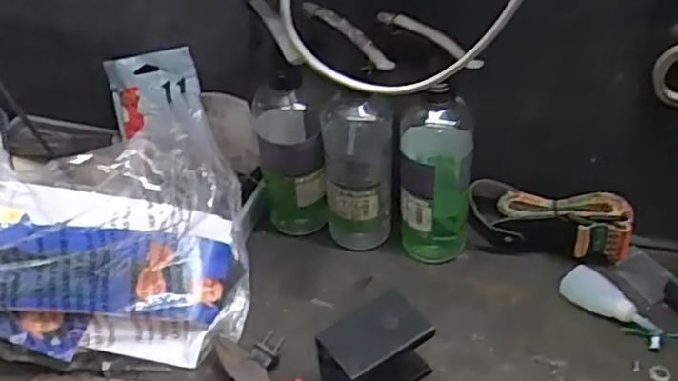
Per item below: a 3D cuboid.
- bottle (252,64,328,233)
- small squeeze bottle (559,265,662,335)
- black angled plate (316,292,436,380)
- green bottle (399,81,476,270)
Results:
[{"bbox_3d":[-0.048,-0.028,0.635,0.058,0.178,0.049,-10,39,-7],"label":"bottle"},{"bbox_3d":[0.241,0.098,0.572,0.086,0.019,0.033,26,48,32],"label":"small squeeze bottle"},{"bbox_3d":[0.027,0.134,0.516,0.083,0.060,0.059,-32,46,-29],"label":"black angled plate"},{"bbox_3d":[0.089,-0.012,0.594,0.064,0.189,0.057,1,39,6],"label":"green bottle"}]

